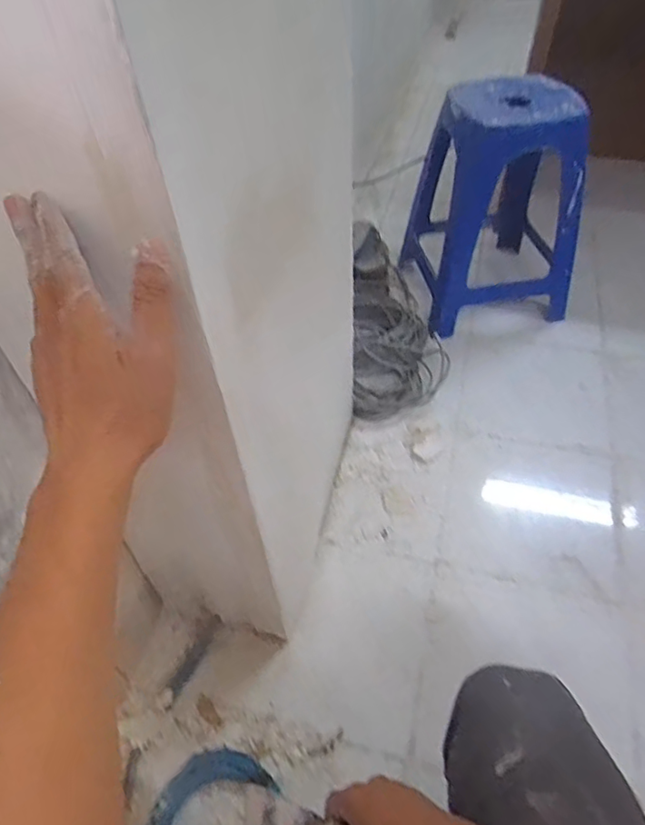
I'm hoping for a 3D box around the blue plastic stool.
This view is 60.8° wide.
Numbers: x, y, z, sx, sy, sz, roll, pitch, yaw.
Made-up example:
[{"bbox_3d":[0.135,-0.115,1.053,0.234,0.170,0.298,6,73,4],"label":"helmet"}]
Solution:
[{"bbox_3d":[0.394,-0.494,1.274,0.326,0.476,0.391,-7,50,-3],"label":"blue plastic stool"}]

